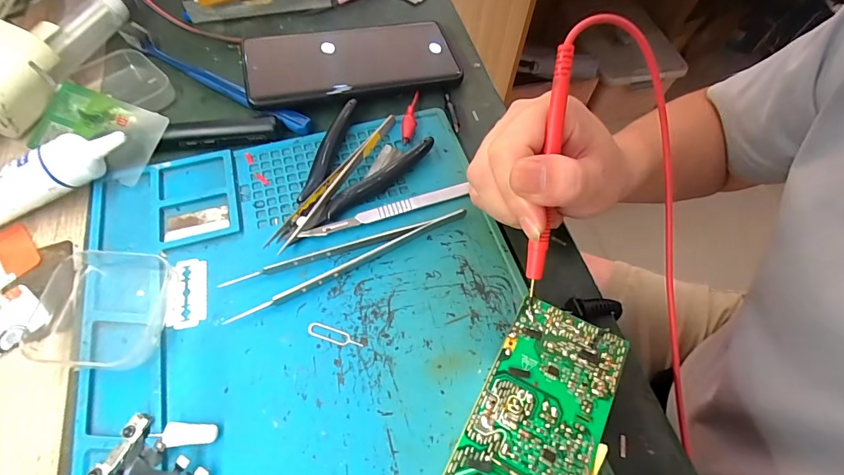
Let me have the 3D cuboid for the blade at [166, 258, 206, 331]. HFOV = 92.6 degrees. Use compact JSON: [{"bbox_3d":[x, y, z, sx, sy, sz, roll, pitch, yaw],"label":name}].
[{"bbox_3d":[-0.138,0.032,0.238,0.021,0.004,0.043,-6,62,-6],"label":"blade"}]

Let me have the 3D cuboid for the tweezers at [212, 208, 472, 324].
[{"bbox_3d":[-0.044,0.011,0.249,0.151,0.009,0.025,-21,65,-13],"label":"tweezers"}]

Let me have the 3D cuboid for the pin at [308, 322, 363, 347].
[{"bbox_3d":[-0.049,0.056,0.230,0.033,0.004,0.008,17,63,6],"label":"pin"}]

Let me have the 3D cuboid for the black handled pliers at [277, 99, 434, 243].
[{"bbox_3d":[-0.052,-0.043,0.275,0.068,0.011,0.117,29,64,13],"label":"black handled pliers"}]

